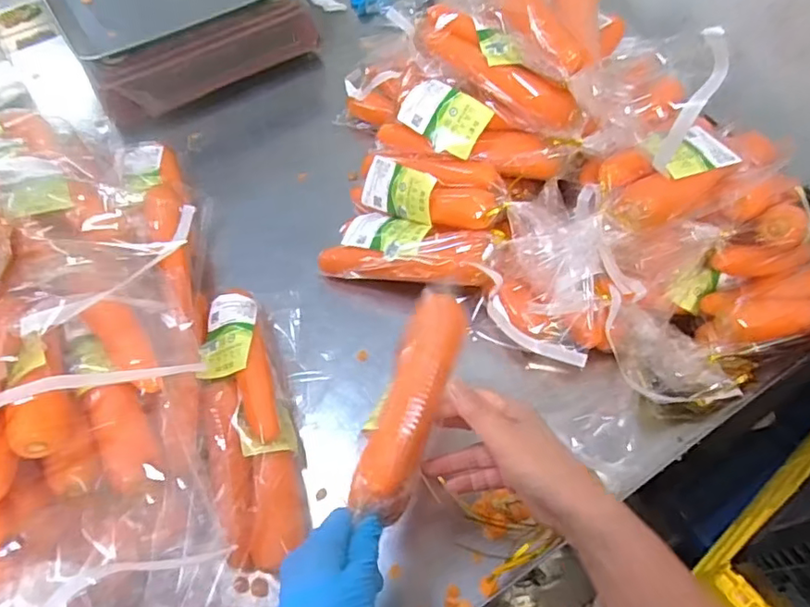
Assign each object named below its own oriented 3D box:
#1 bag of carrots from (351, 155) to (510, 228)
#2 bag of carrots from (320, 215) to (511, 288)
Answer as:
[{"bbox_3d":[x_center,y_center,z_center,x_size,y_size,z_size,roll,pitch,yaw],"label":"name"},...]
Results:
[{"bbox_3d":[0.023,-0.127,0.651,0.182,0.054,0.062,12,59,23],"label":"bag of carrots"},{"bbox_3d":[0.005,-0.054,0.648,0.197,0.046,0.083,8,58,25],"label":"bag of carrots"}]

